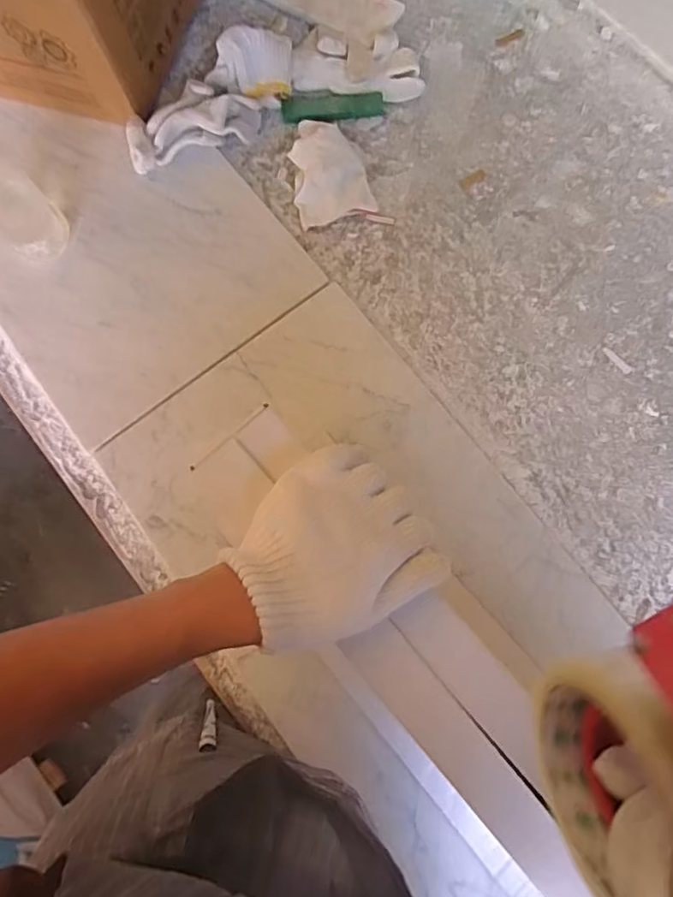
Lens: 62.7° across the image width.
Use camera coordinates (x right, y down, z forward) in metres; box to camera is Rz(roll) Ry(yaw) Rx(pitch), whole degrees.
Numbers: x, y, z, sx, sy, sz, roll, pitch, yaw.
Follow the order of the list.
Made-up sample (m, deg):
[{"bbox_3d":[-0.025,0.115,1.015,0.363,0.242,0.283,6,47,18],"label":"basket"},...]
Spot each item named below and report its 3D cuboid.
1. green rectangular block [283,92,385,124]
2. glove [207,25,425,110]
[{"bbox_3d":[-0.004,-0.382,0.620,0.112,0.007,0.034,-2,77,1],"label":"green rectangular block"},{"bbox_3d":[-0.023,-0.442,0.612,0.233,0.062,0.100,-4,77,0],"label":"glove"}]

